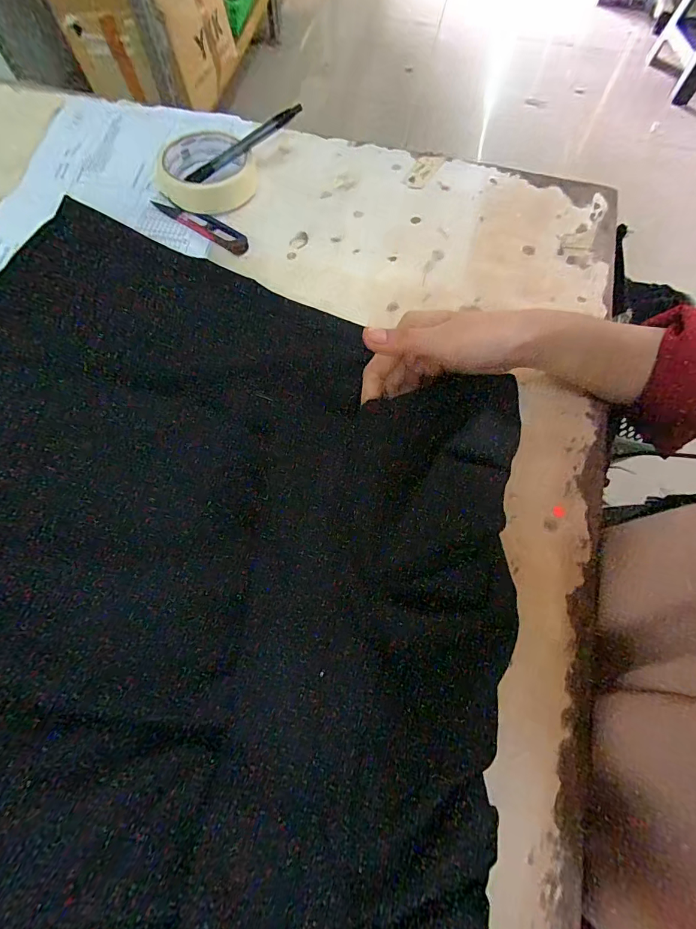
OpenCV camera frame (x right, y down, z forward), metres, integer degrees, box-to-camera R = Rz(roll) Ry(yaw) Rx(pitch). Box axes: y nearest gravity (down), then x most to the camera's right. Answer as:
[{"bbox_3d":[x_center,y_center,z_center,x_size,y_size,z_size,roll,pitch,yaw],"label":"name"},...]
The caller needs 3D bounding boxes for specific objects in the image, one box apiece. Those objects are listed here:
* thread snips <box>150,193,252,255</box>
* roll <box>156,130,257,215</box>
[{"bbox_3d":[-0.144,-0.232,0.398,0.112,0.006,0.022,30,73,10],"label":"thread snips"},{"bbox_3d":[-0.138,-0.292,0.405,0.095,0.029,0.094,0,70,-1],"label":"roll"}]

